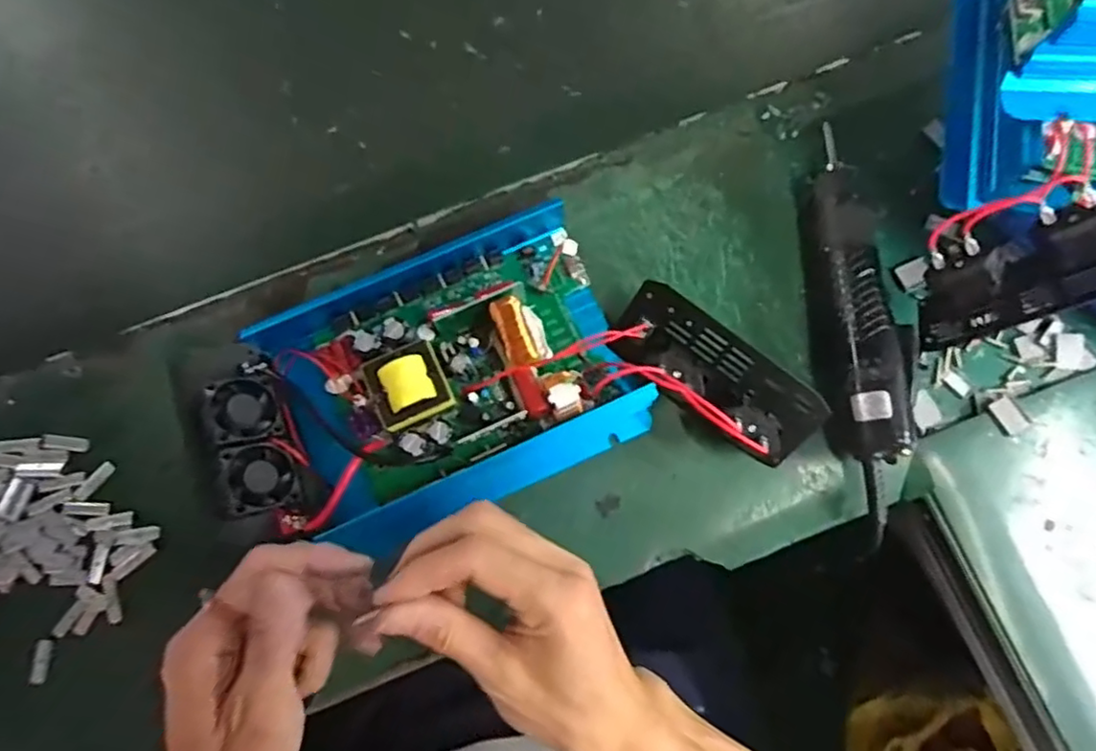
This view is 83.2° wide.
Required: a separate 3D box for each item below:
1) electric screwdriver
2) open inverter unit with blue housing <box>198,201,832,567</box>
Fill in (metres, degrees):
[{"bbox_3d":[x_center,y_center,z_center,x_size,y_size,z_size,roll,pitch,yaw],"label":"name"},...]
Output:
[{"bbox_3d":[0.206,-0.037,0.417,0.051,0.040,0.285,2,76,1],"label":"electric screwdriver"},{"bbox_3d":[-0.026,0.003,0.395,0.350,0.058,0.200,-20,77,-4],"label":"open inverter unit with blue housing"}]

